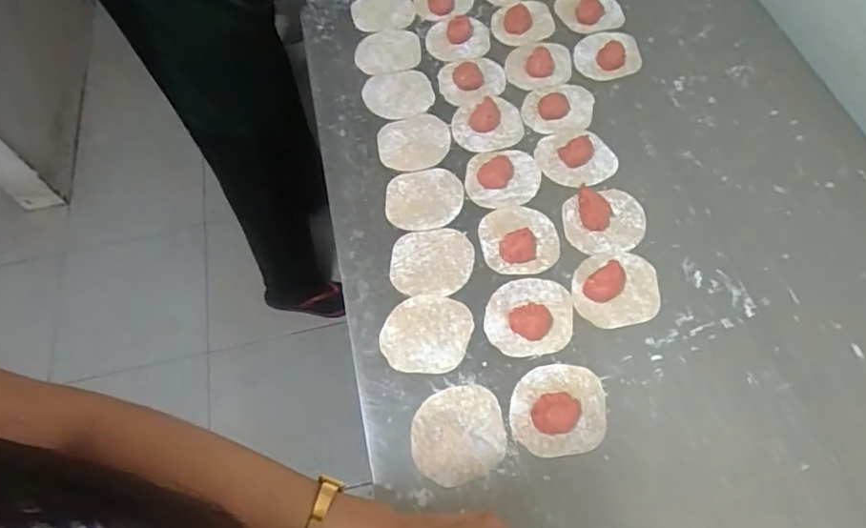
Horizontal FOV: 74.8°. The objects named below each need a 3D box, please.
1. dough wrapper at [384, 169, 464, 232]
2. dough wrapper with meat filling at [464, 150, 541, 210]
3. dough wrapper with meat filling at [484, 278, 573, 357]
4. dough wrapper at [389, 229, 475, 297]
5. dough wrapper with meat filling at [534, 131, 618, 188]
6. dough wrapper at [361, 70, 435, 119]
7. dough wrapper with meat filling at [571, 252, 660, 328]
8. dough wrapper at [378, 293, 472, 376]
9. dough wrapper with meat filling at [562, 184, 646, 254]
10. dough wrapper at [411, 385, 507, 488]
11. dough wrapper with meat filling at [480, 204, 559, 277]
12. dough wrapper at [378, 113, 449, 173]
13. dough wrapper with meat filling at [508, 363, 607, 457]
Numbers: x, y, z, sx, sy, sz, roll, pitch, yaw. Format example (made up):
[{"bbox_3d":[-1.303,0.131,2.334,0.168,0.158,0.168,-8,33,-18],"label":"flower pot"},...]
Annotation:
[{"bbox_3d":[-0.010,-0.073,0.633,0.085,0.004,0.076,-10,60,-1],"label":"dough wrapper"},{"bbox_3d":[0.079,-0.100,0.637,0.083,0.020,0.079,-2,61,3],"label":"dough wrapper with meat filling"},{"bbox_3d":[0.094,0.047,0.547,0.081,0.023,0.081,7,63,7],"label":"dough wrapper with meat filling"},{"bbox_3d":[-0.001,-0.002,0.594,0.083,0.005,0.079,3,61,6],"label":"dough wrapper"},{"bbox_3d":[0.163,-0.124,0.643,0.082,0.015,0.080,-2,61,3],"label":"dough wrapper with meat filling"},{"bbox_3d":[-0.043,-0.215,0.714,0.087,0.006,0.081,-2,61,3],"label":"dough wrapper"},{"bbox_3d":[0.182,0.021,0.560,0.084,0.015,0.078,-1,63,2],"label":"dough wrapper with meat filling"},{"bbox_3d":[-0.007,0.067,0.551,0.081,0.004,0.084,18,63,14],"label":"dough wrapper"},{"bbox_3d":[0.183,-0.050,0.597,0.086,0.023,0.075,-10,62,-2],"label":"dough wrapper with meat filling"},{"bbox_3d":[0.022,0.151,0.504,0.082,0.004,0.081,-1,63,2],"label":"dough wrapper"},{"bbox_3d":[0.091,-0.030,0.591,0.079,0.020,0.082,-2,61,3],"label":"dough wrapper with meat filling"},{"bbox_3d":[-0.023,-0.146,0.672,0.085,0.009,0.079,-2,61,3],"label":"dough wrapper"},{"bbox_3d":[0.112,0.126,0.502,0.083,0.020,0.079,-1,63,2],"label":"dough wrapper with meat filling"}]

